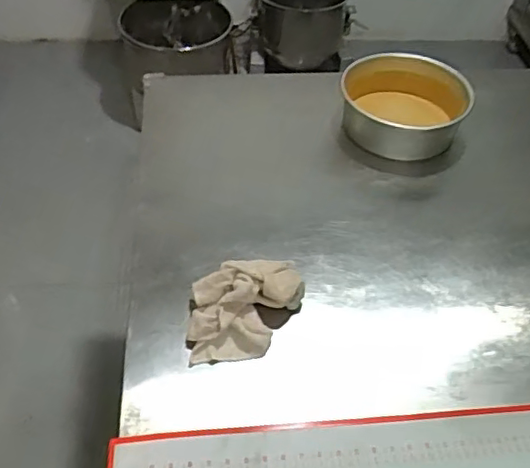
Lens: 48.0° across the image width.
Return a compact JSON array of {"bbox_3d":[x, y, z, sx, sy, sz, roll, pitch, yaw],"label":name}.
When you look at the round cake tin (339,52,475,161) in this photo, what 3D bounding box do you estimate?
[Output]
[{"bbox_3d":[0.239,-0.229,1.045,0.204,0.079,0.224,1,46,-1],"label":"round cake tin"}]

